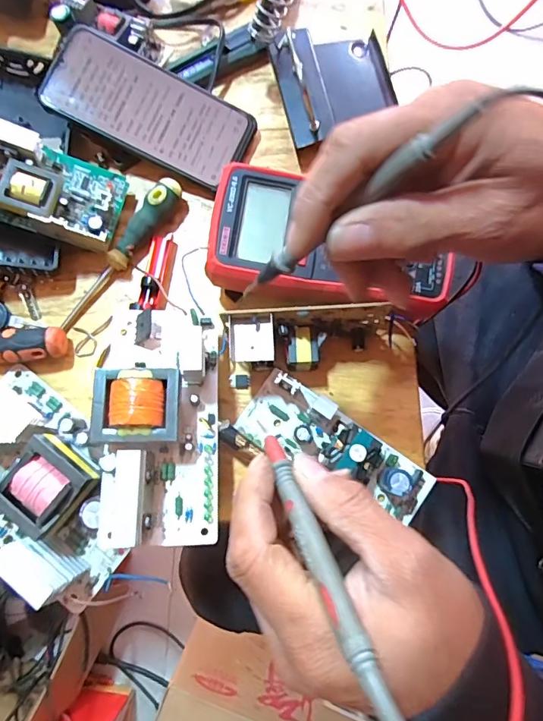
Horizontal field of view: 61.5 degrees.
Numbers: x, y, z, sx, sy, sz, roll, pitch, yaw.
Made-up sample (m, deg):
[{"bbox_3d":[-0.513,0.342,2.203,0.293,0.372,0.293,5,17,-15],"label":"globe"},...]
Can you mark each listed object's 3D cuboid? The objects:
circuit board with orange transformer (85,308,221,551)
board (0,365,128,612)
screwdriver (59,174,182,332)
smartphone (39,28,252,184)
[{"bbox_3d":[-0.077,0.040,0.308,0.075,0.050,0.161,-1,79,1],"label":"circuit board with orange transformer"},{"bbox_3d":[-0.174,0.087,0.323,0.163,0.055,0.106,37,82,8],"label":"board"},{"bbox_3d":[-0.122,-0.085,0.371,0.019,0.027,0.145,36,82,7],"label":"screwdriver"},{"bbox_3d":[-0.099,-0.209,0.381,0.162,0.016,0.078,22,80,-10],"label":"smartphone"}]

